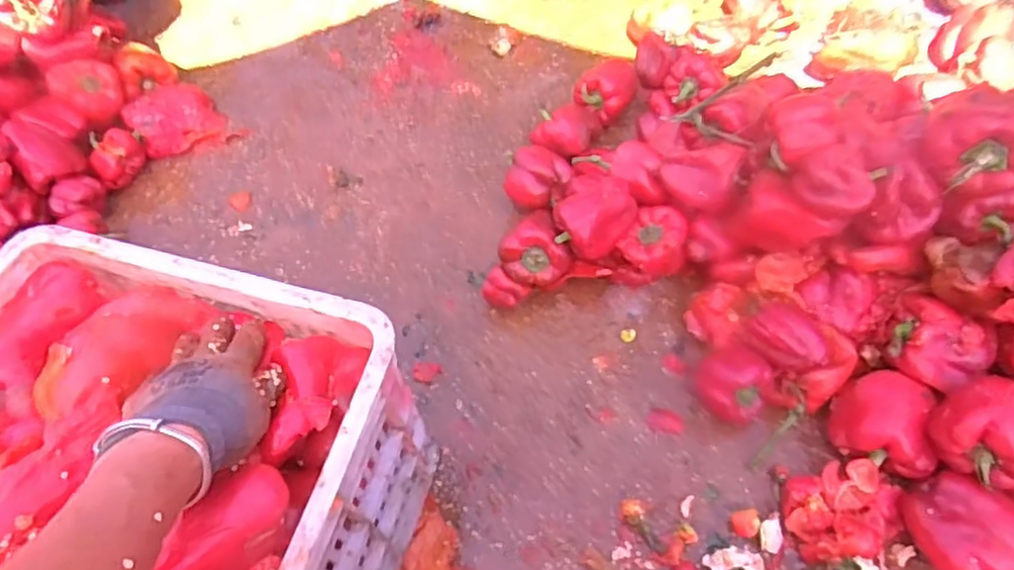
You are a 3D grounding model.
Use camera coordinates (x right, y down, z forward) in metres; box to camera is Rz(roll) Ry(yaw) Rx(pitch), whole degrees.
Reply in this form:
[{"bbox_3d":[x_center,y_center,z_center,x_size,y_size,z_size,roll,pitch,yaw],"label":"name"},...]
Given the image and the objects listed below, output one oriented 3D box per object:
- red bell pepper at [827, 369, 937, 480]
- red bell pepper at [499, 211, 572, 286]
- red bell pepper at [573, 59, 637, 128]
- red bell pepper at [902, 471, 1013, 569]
[{"bbox_3d":[0.386,0.139,0.671,0.080,0.070,0.090,7,59,7],"label":"red bell pepper"},{"bbox_3d":[0.034,-0.040,0.789,0.081,0.068,0.063,-20,60,-9],"label":"red bell pepper"},{"bbox_3d":[0.141,-0.278,0.960,0.069,0.102,0.072,-40,65,-19],"label":"red bell pepper"},{"bbox_3d":[0.435,0.232,0.627,0.085,0.079,0.097,-13,59,-5],"label":"red bell pepper"}]

